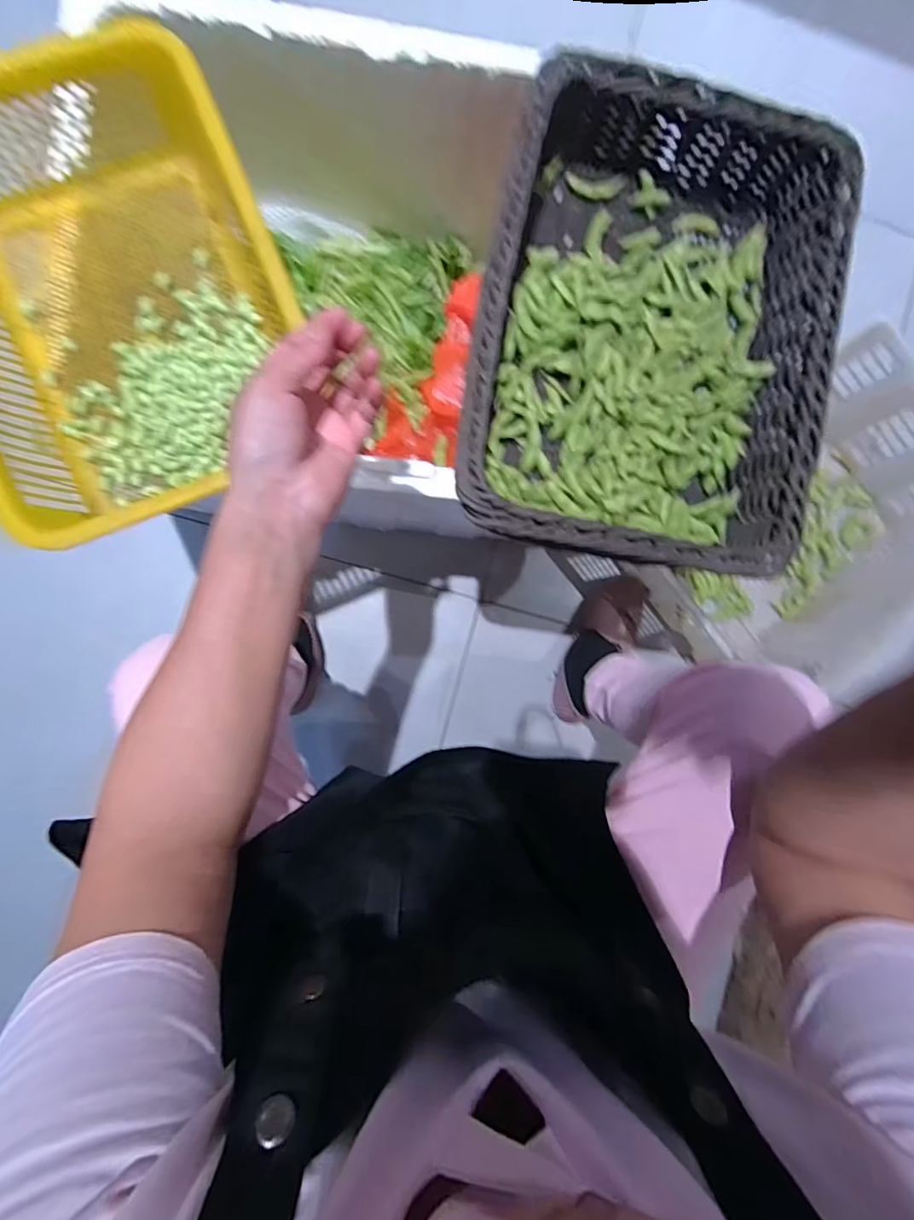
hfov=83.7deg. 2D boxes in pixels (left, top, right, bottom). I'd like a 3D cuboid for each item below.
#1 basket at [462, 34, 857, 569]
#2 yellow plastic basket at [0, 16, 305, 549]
[{"bbox_3d":[0.168,-0.237,0.459,0.293,0.085,0.383,11,89,-6],"label":"basket"},{"bbox_3d":[-0.277,-0.249,0.429,0.257,0.103,0.344,-23,93,-6],"label":"yellow plastic basket"}]

